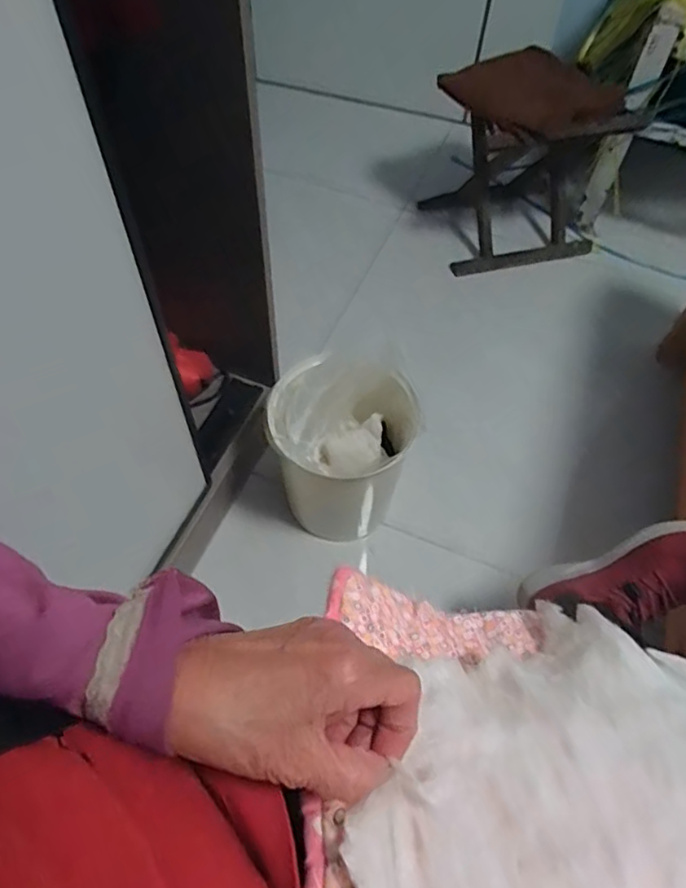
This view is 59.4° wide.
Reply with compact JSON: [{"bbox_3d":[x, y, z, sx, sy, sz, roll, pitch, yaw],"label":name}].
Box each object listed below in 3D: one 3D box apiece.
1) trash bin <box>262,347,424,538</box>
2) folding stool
[{"bbox_3d":[0.000,0.011,0.907,0.201,0.222,0.190,1,57,-1],"label":"trash bin"},{"bbox_3d":[0.389,-0.596,1.280,0.356,0.314,0.323,-12,59,-10],"label":"folding stool"}]

